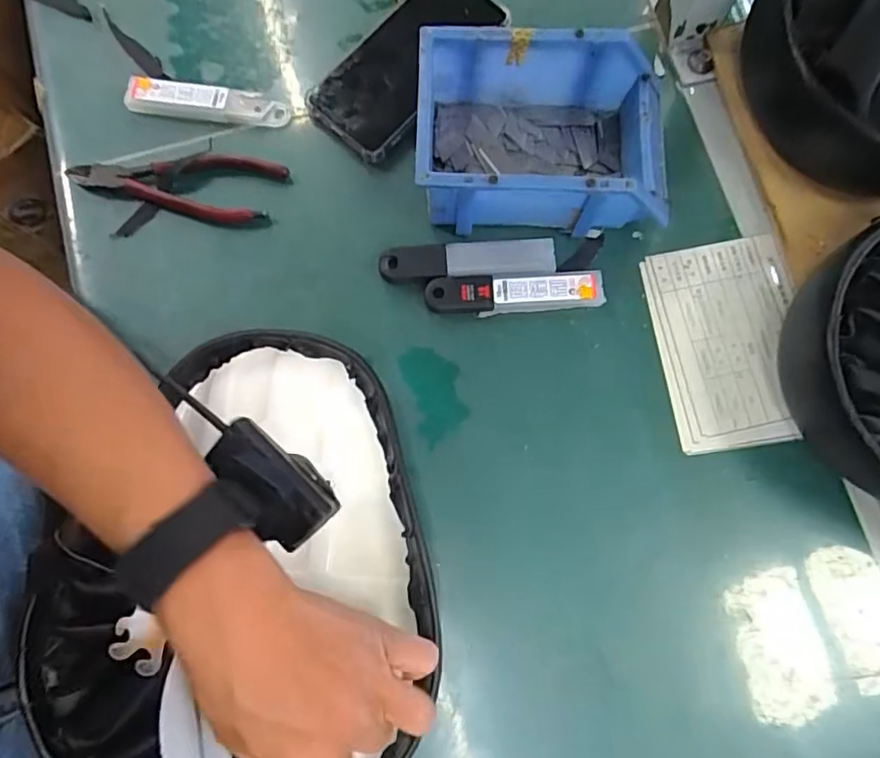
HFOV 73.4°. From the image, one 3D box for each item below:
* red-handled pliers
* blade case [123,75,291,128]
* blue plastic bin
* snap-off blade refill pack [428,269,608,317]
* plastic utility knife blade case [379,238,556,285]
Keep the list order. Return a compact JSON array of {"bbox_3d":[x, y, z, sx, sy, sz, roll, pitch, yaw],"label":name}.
[{"bbox_3d":[-0.198,-0.154,0.448,0.153,0.009,0.053,13,80,4],"label":"red-handled pliers"},{"bbox_3d":[-0.182,-0.217,0.462,0.127,0.011,0.026,8,80,3],"label":"blade case"},{"bbox_3d":[0.073,-0.173,0.421,0.168,0.069,0.113,1,80,1],"label":"blue plastic bin"},{"bbox_3d":[0.055,-0.063,0.429,0.128,0.010,0.027,-3,80,1],"label":"snap-off blade refill pack"},{"bbox_3d":[0.021,-0.087,0.436,0.126,0.008,0.028,-3,80,1],"label":"plastic utility knife blade case"}]

